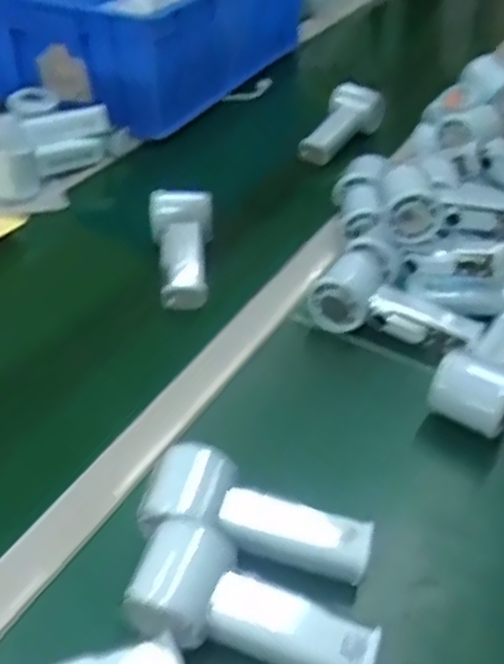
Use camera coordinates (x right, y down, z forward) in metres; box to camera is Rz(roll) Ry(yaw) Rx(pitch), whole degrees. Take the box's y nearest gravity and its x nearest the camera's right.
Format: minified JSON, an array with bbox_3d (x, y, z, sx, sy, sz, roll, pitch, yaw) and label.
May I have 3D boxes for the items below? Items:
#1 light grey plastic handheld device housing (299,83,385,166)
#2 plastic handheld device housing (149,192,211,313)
[{"bbox_3d":[0.126,-0.279,0.981,0.086,0.050,0.161,15,42,16],"label":"light grey plastic handheld device housing"},{"bbox_3d":[-0.069,-0.087,0.739,0.061,0.038,0.140,-4,59,-6],"label":"plastic handheld device housing"}]

